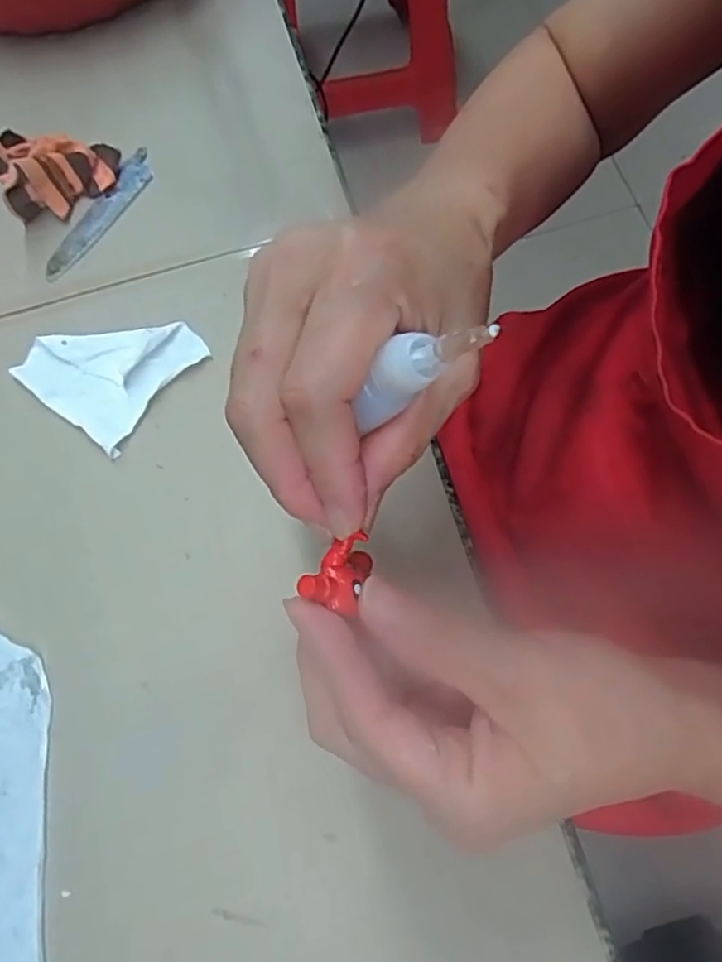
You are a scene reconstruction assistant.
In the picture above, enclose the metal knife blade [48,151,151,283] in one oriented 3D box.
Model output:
[{"bbox_3d":[-0.160,-0.165,0.408,0.021,0.005,0.103,28,77,11],"label":"metal knife blade"}]

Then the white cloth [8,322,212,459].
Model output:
[{"bbox_3d":[-0.139,-0.068,0.368,0.078,0.009,0.080,38,73,13],"label":"white cloth"}]

